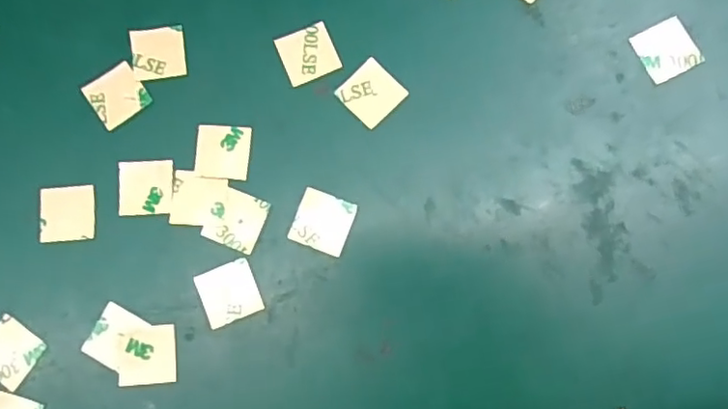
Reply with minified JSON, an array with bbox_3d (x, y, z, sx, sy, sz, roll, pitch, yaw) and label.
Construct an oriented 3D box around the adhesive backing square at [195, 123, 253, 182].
[{"bbox_3d":[-0.040,-0.015,0.175,0.015,0.004,0.015,5,82,1],"label":"adhesive backing square"}]

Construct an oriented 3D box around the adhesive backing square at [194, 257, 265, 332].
[{"bbox_3d":[-0.037,0.024,0.169,0.015,0.004,0.015,-22,80,-4],"label":"adhesive backing square"}]

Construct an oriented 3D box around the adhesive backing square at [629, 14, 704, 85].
[{"bbox_3d":[0.085,-0.043,0.175,0.015,0.004,0.016,-28,78,1],"label":"adhesive backing square"}]

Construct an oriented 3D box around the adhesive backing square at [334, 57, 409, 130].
[{"bbox_3d":[0.002,-0.032,0.176,0.015,0.004,0.015,44,85,4],"label":"adhesive backing square"}]

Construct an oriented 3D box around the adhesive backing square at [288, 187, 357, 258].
[{"bbox_3d":[-0.011,0.005,0.172,0.015,0.004,0.015,20,82,5],"label":"adhesive backing square"}]

